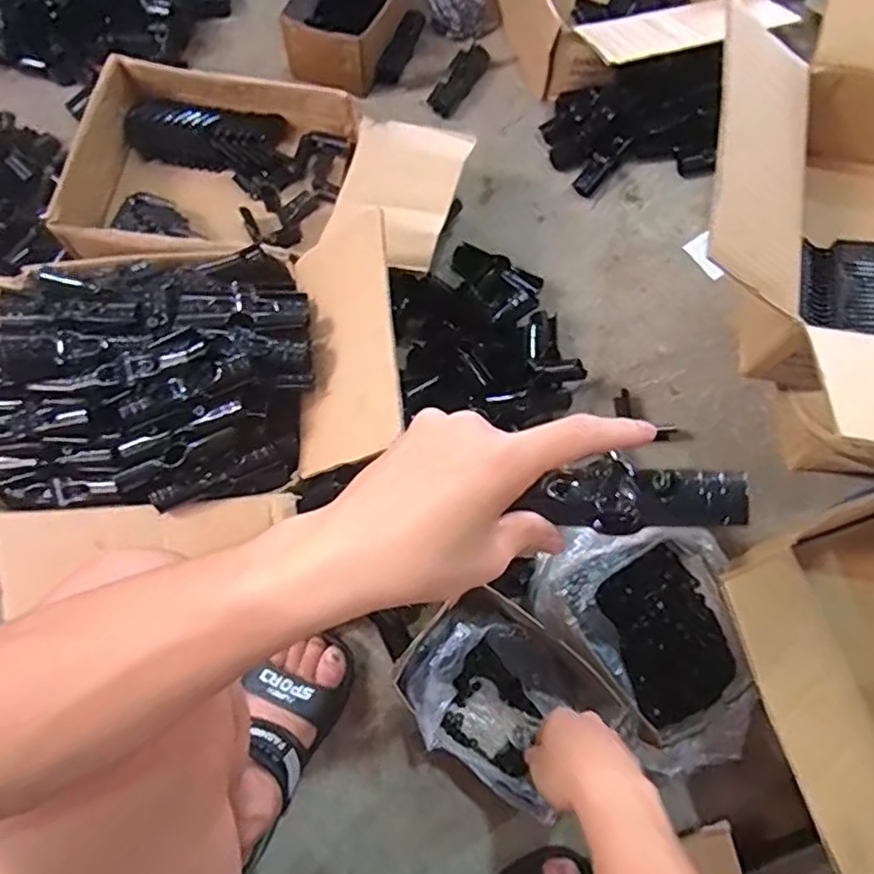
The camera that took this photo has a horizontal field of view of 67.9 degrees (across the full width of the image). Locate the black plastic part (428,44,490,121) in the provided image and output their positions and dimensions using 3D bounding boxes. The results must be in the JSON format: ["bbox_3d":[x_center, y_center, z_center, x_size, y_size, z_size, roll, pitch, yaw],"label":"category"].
[{"bbox_3d":[0.035,-0.566,1.032,0.049,0.020,0.150,29,73,8],"label":"black plastic part"}]

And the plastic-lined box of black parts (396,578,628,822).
[{"bbox_3d":[0.067,0.271,0.684,0.195,0.105,0.154,40,74,11],"label":"plastic-lined box of black parts"}]

